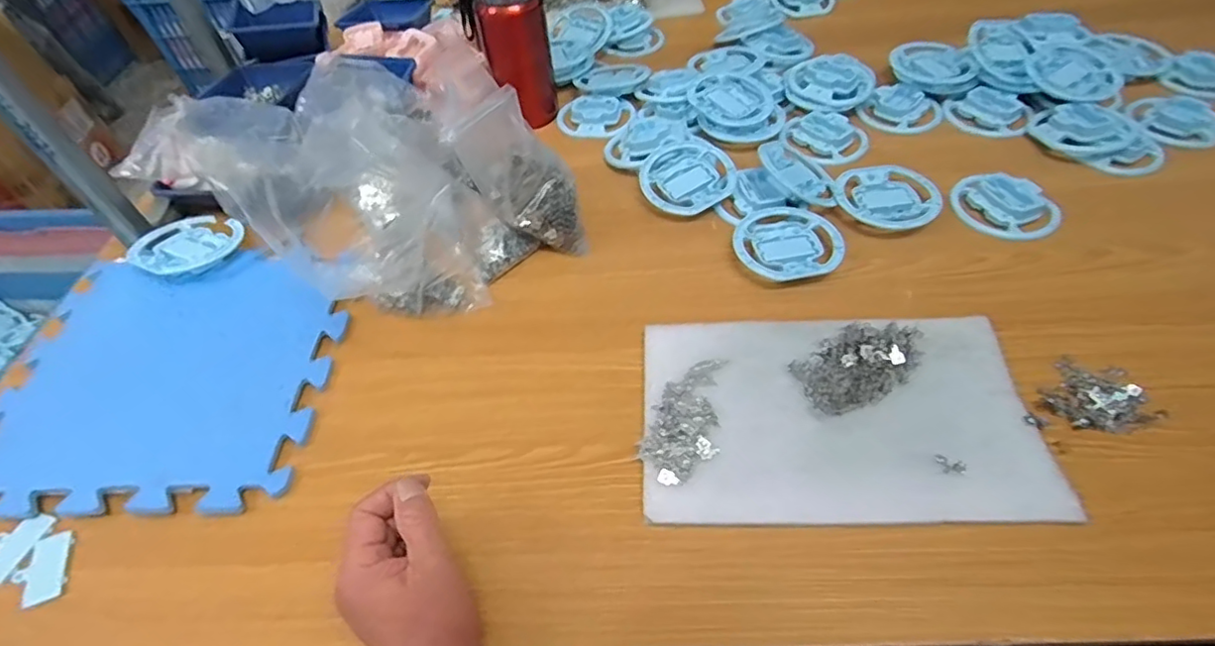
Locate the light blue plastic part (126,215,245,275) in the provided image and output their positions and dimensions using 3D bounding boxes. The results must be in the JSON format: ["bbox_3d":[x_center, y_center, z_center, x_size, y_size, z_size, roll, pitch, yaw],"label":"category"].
[{"bbox_3d":[-0.437,-0.081,0.621,0.087,0.021,0.091,-2,50,3],"label":"light blue plastic part"}]

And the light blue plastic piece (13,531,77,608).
[{"bbox_3d":[-0.418,0.183,0.442,0.036,0.006,0.052,-18,51,-10],"label":"light blue plastic piece"}]

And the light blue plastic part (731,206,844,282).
[{"bbox_3d":[0.180,-0.081,0.605,0.103,0.024,0.102,-10,50,-3],"label":"light blue plastic part"}]

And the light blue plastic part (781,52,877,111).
[{"bbox_3d":[0.280,-0.307,0.756,0.109,0.030,0.084,13,53,15],"label":"light blue plastic part"}]

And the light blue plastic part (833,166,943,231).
[{"bbox_3d":[0.293,-0.132,0.635,0.105,0.022,0.089,31,59,27],"label":"light blue plastic part"}]

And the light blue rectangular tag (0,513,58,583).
[{"bbox_3d":[-0.450,0.168,0.453,0.036,0.004,0.052,16,54,17],"label":"light blue rectangular tag"}]

